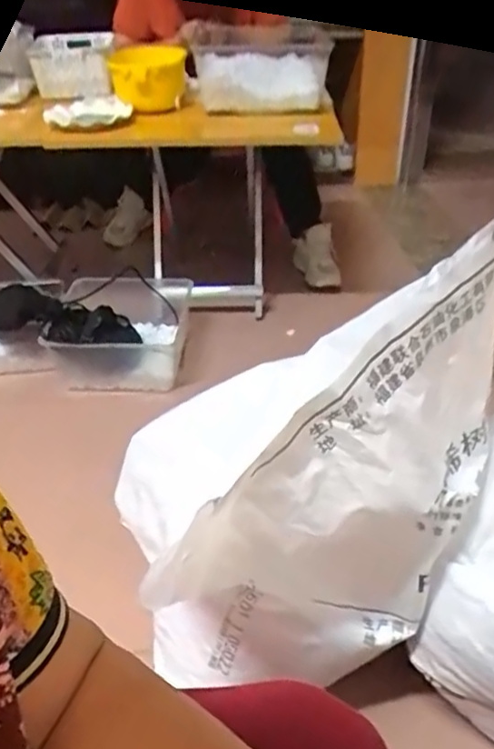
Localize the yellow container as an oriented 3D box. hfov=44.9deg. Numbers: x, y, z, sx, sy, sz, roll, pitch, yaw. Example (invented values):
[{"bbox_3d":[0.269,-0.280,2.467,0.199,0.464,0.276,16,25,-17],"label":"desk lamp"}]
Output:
[{"bbox_3d":[-0.212,-0.651,1.298,0.163,0.113,0.149,-6,37,-6],"label":"yellow container"}]

